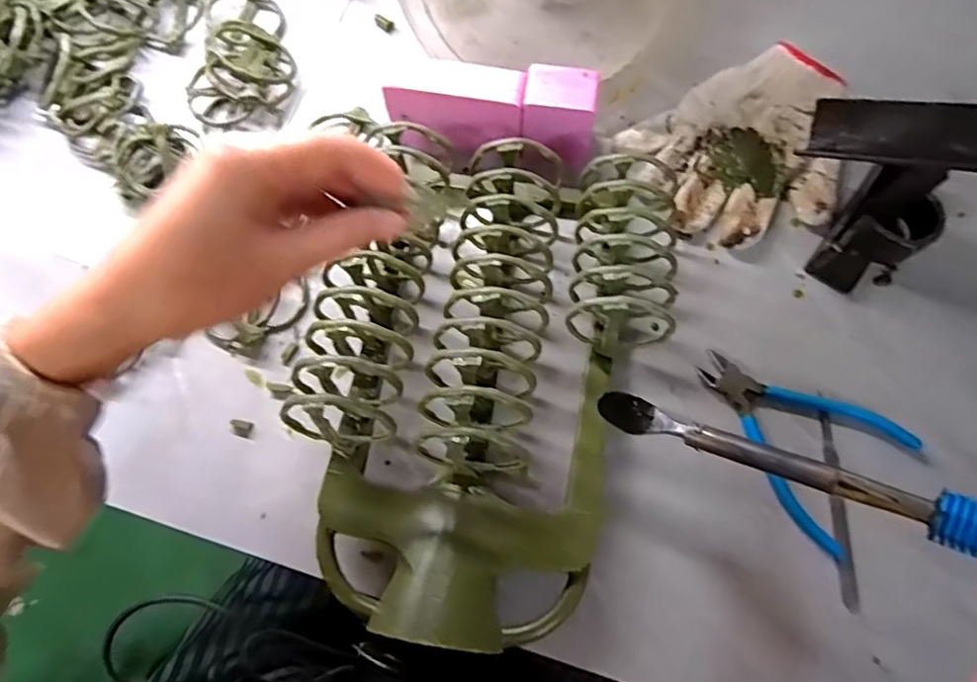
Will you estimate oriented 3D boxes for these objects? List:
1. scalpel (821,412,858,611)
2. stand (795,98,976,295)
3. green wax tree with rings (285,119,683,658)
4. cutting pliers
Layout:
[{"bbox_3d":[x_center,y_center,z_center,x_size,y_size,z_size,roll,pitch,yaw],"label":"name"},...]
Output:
[{"bbox_3d":[0.239,0.107,0.401,0.010,0.004,0.143,3,72,2],"label":"scalpel"},{"bbox_3d":[0.273,-0.108,0.410,0.121,0.113,0.095,33,76,11],"label":"stand"},{"bbox_3d":[-0.005,0.009,0.391,0.225,0.094,0.347,22,74,8],"label":"green wax tree with rings"},{"bbox_3d":[0.214,0.062,0.412,0.144,0.011,0.102,42,78,13],"label":"cutting pliers"}]

